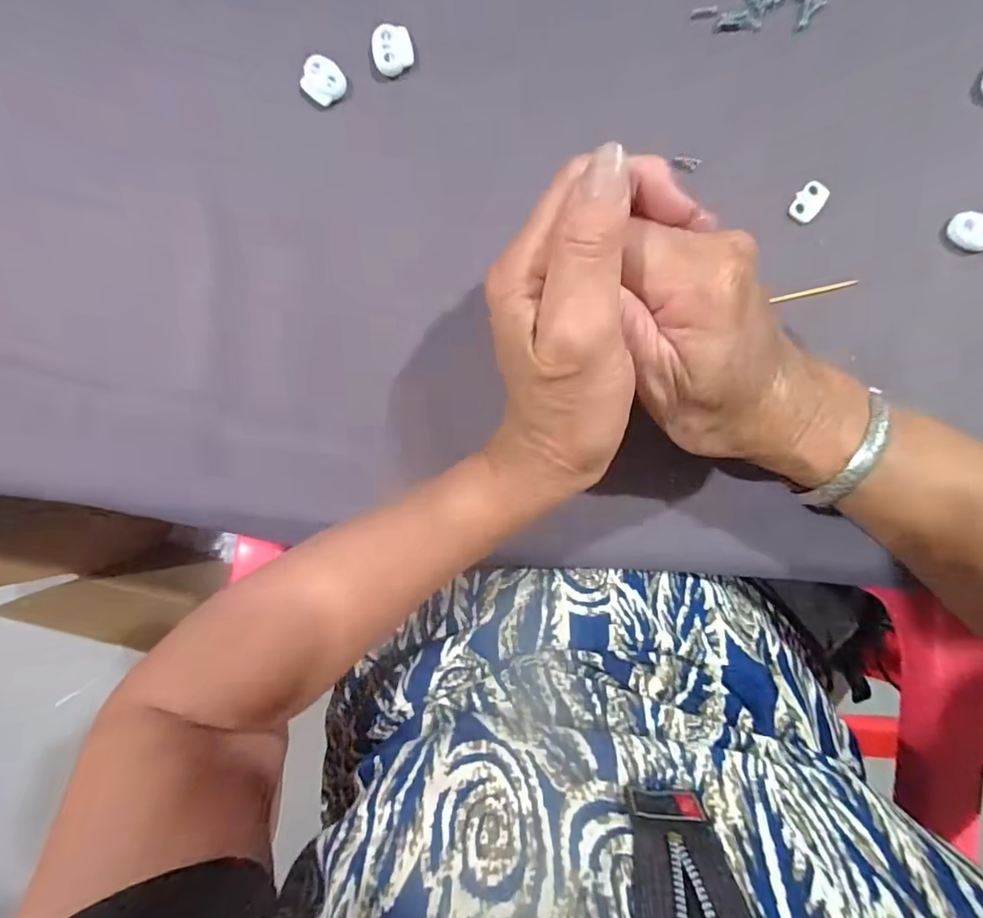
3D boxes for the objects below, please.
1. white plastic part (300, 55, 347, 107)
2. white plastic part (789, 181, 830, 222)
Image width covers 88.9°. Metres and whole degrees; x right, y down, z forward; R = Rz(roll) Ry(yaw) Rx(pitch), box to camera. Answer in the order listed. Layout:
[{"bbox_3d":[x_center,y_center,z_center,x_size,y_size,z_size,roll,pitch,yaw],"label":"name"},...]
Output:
[{"bbox_3d":[-0.085,-0.190,0.252,0.020,0.006,0.019,0,94,3],"label":"white plastic part"},{"bbox_3d":[0.155,-0.125,0.244,0.013,0.004,0.018,38,95,0],"label":"white plastic part"}]

